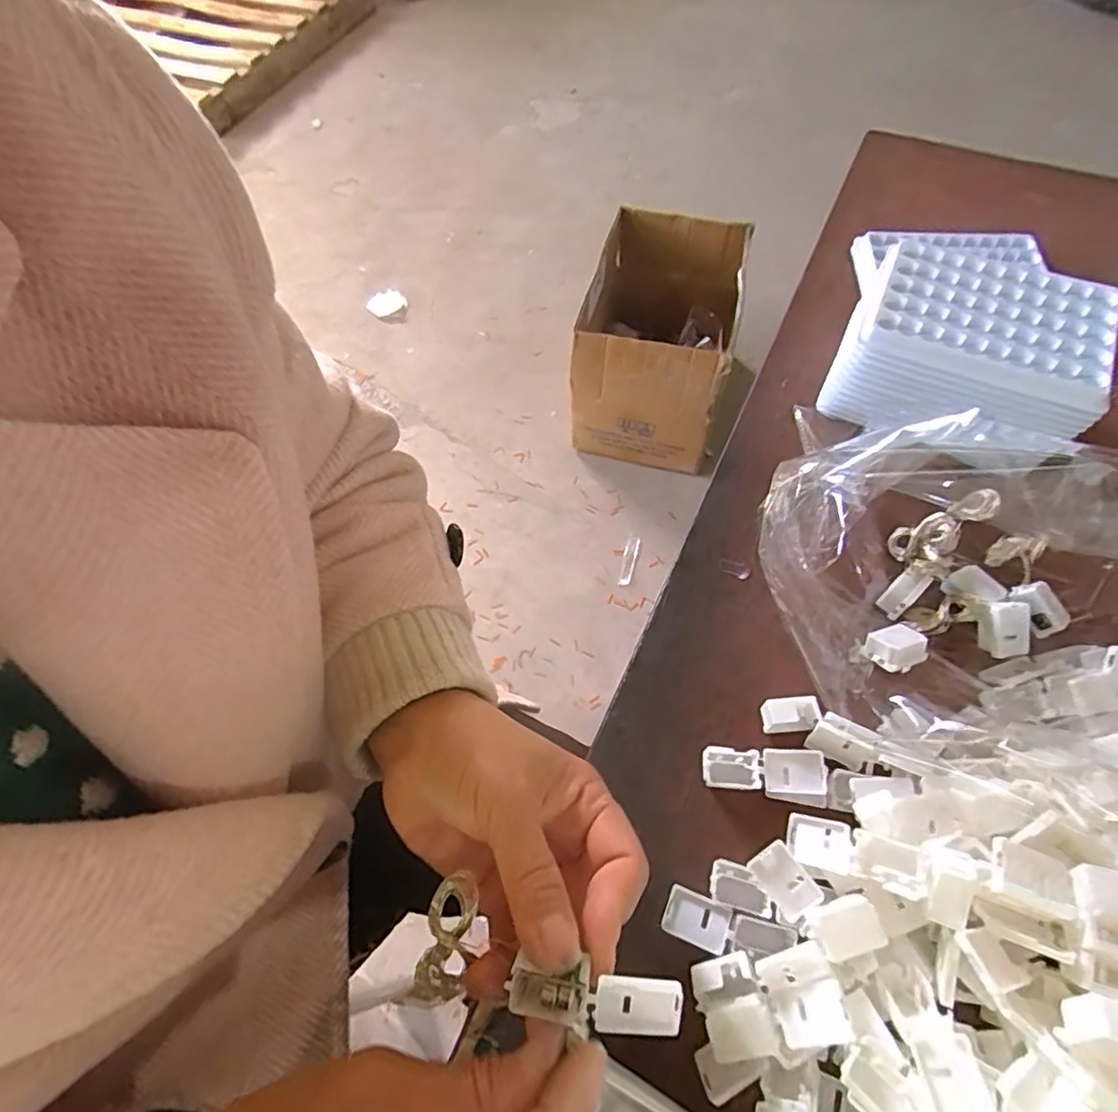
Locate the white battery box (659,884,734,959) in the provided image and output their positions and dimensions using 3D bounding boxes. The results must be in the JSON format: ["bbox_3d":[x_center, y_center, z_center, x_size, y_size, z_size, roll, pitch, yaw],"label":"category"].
[{"bbox_3d":[0.061,0.161,0.264,0.028,0.008,0.020,22,65,14],"label":"white battery box"}]

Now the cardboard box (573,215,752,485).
[{"bbox_3d":[0.201,-0.430,1.214,0.287,0.302,0.408,8,63,7],"label":"cardboard box"}]

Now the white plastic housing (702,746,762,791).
[{"bbox_3d":[0.085,0.105,0.295,0.026,0.010,0.018,6,63,6],"label":"white plastic housing"}]

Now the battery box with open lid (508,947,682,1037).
[{"bbox_3d":[0.012,0.144,0.194,0.056,0.013,0.018,5,61,2],"label":"battery box with open lid"}]

